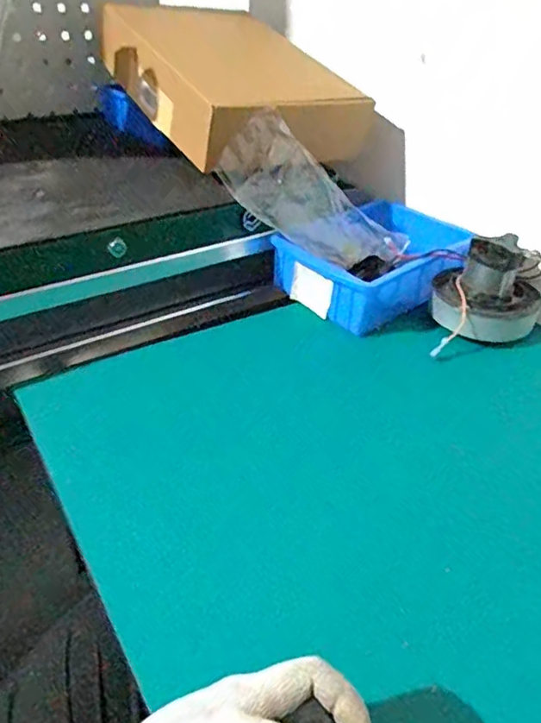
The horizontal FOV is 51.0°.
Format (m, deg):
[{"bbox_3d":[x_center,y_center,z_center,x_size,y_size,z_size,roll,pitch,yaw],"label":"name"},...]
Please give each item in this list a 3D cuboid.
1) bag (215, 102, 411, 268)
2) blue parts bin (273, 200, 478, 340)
[{"bbox_3d":[0.060,-0.202,0.744,0.278,0.102,0.046,28,22,-32],"label":"bag"},{"bbox_3d":[0.146,-0.135,0.767,0.178,0.073,0.245,30,43,33],"label":"blue parts bin"}]

